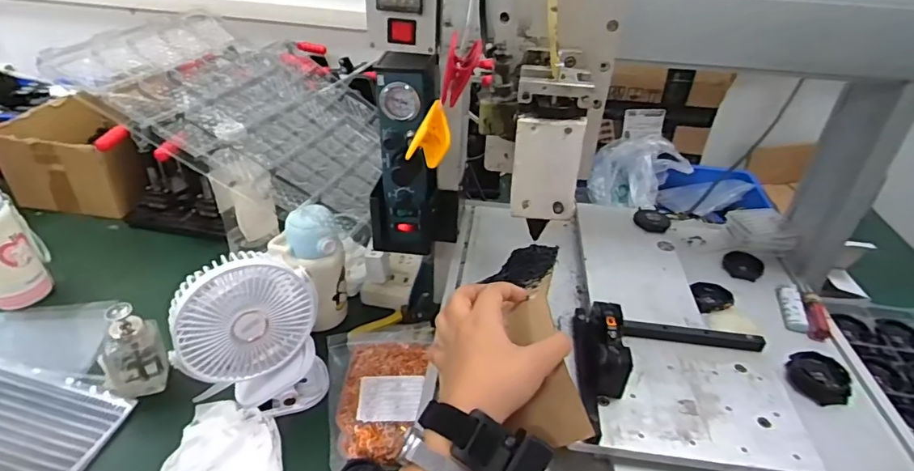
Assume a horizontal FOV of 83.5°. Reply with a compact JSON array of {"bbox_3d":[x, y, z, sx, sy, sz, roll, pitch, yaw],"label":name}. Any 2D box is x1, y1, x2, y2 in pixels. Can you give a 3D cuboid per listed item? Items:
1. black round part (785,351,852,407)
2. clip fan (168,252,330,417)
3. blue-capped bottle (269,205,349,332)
[{"bbox_3d":[0.365,0.143,0.517,0.054,0.022,0.054,3,35,-2],"label":"black round part"},{"bbox_3d":[-0.234,0.123,0.591,0.154,0.193,0.080,-12,38,-22],"label":"clip fan"},{"bbox_3d":[-0.200,0.047,0.705,0.095,0.177,0.085,-8,37,-17],"label":"blue-capped bottle"}]

